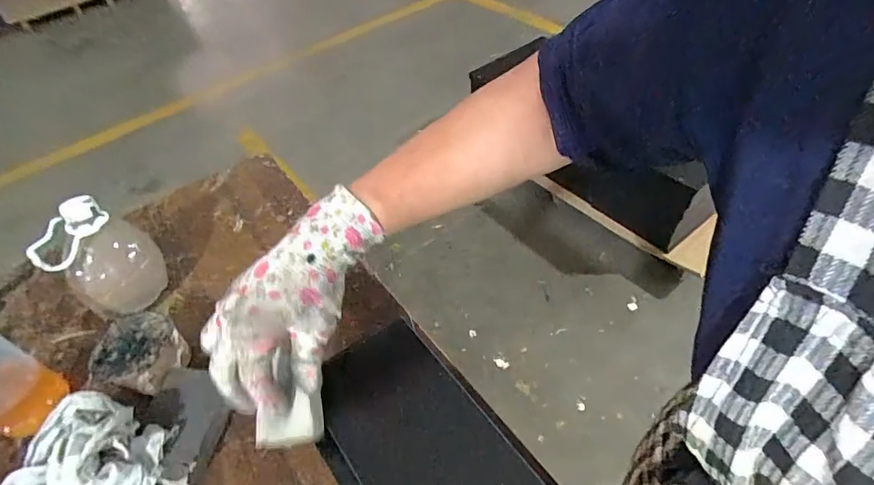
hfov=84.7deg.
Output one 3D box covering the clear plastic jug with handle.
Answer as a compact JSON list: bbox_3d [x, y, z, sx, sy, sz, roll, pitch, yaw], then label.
[{"bbox_3d":[-0.366,0.019,0.530,0.078,0.135,0.095,25,55,26],"label":"clear plastic jug with handle"}]

